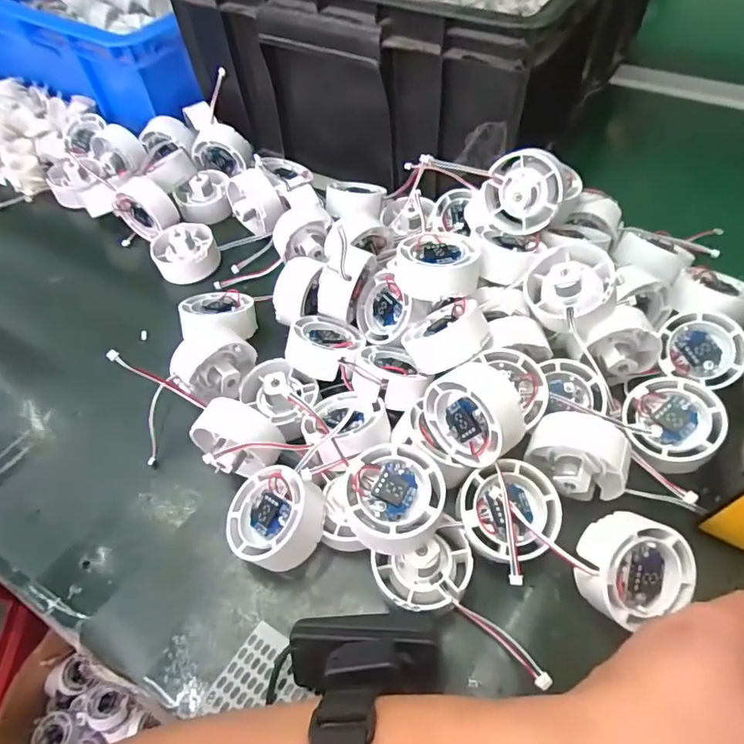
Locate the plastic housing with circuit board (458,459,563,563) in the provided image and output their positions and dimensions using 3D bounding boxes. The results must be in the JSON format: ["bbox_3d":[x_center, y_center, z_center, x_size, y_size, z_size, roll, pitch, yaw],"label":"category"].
[{"bbox_3d":[0.077,0.079,0.284,0.053,0.028,0.051,-2,55,2],"label":"plastic housing with circuit board"}]

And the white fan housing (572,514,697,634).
[{"bbox_3d":[0.137,0.103,0.264,0.056,0.020,0.053,0,90,-12],"label":"white fan housing"}]

